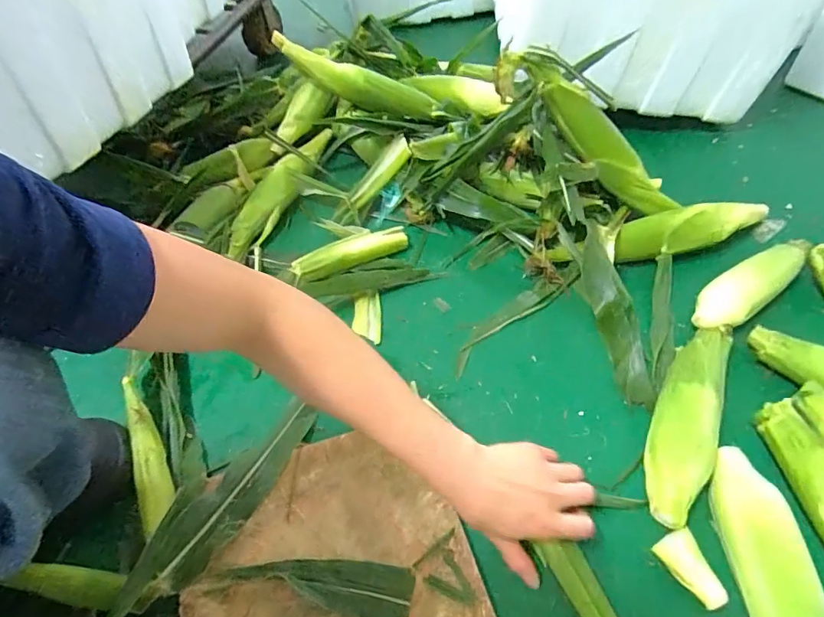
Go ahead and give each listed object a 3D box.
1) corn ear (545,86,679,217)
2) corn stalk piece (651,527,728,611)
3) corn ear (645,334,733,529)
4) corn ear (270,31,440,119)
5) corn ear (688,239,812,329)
[{"bbox_3d":[0.277,-0.221,0.644,0.252,0.054,0.044,38,53,-19],"label":"corn ear"},{"bbox_3d":[0.249,0.232,0.404,0.032,0.028,0.061,-29,55,-18],"label":"corn stalk piece"},{"bbox_3d":[0.291,0.109,0.486,0.055,0.057,0.244,23,57,22],"label":"corn ear"},{"bbox_3d":[-0.094,-0.373,0.748,0.274,0.057,0.049,19,52,-9],"label":"corn ear"},{"bbox_3d":[0.441,-0.035,0.586,0.227,0.045,0.059,-30,55,-18],"label":"corn ear"}]

